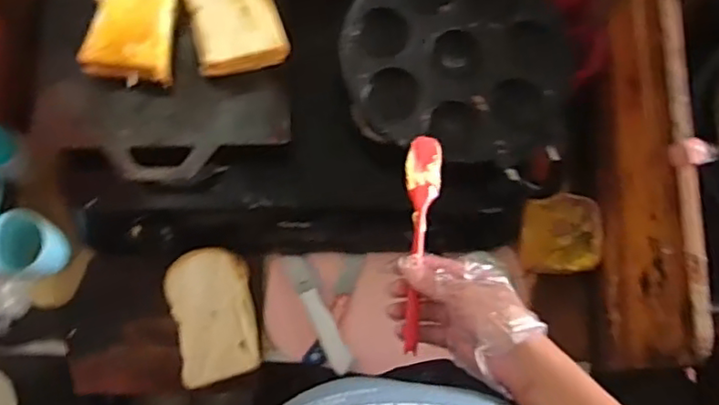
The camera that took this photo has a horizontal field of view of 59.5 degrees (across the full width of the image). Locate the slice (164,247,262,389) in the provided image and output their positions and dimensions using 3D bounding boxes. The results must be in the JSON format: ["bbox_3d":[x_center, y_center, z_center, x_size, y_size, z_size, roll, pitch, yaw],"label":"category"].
[{"bbox_3d":[-0.181,0.137,0.770,0.097,0.025,0.157,-12,75,-5],"label":"slice"}]

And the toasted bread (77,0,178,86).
[{"bbox_3d":[-0.264,-0.227,0.746,0.095,0.038,0.164,5,74,0],"label":"toasted bread"}]

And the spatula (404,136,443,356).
[{"bbox_3d":[0.055,0.035,0.574,0.033,0.010,0.197,5,78,0],"label":"spatula"}]

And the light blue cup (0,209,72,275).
[{"bbox_3d":[-0.412,0.055,0.786,0.078,0.089,0.068,-10,74,-4],"label":"light blue cup"}]

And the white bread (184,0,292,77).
[{"bbox_3d":[-0.152,-0.232,0.752,0.104,0.026,0.155,-15,75,-5],"label":"white bread"}]

